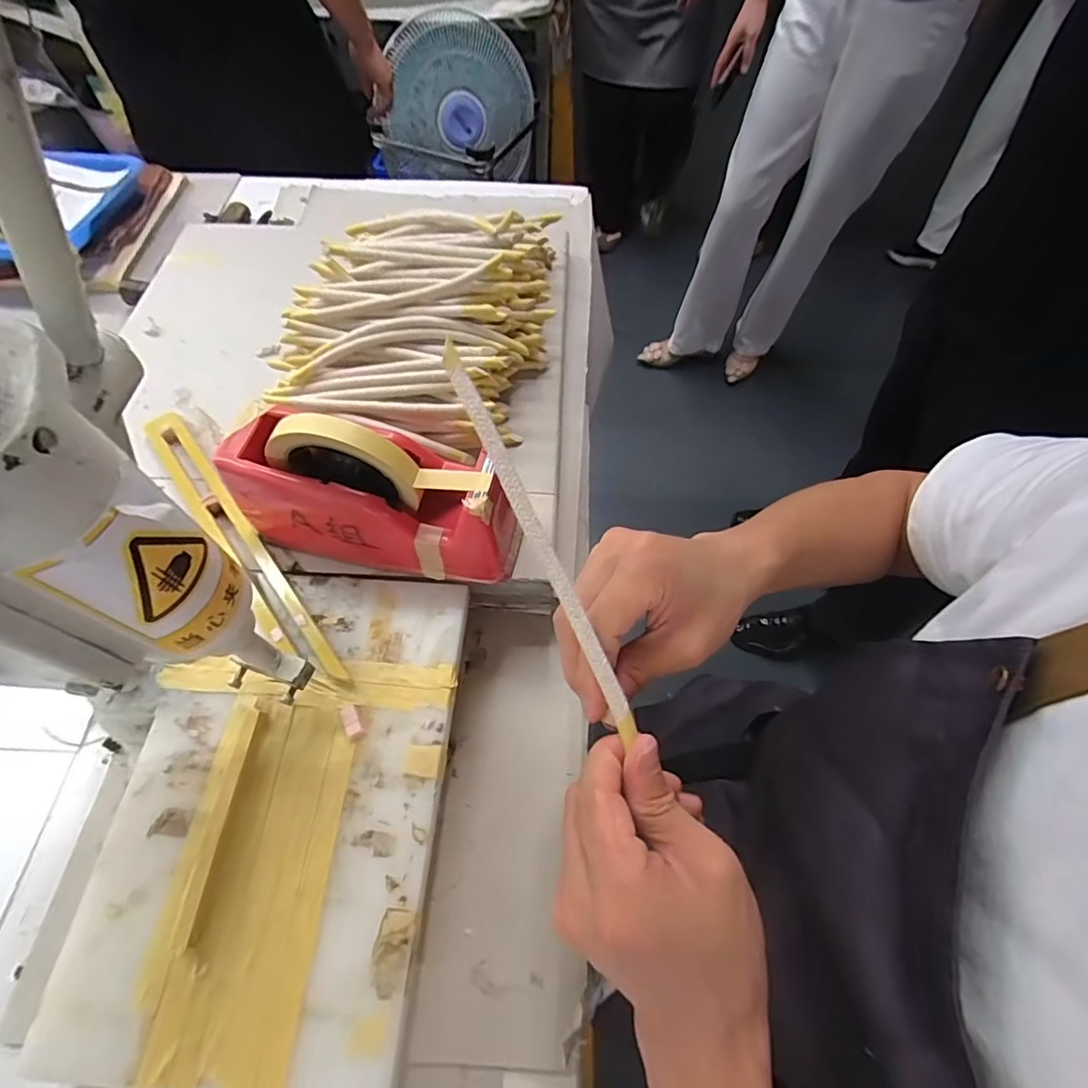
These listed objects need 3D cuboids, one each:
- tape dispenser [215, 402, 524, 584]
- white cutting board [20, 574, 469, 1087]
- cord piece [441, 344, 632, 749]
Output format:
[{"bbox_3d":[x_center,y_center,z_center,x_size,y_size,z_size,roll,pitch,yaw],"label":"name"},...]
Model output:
[{"bbox_3d":[-0.118,-0.043,0.397,0.202,0.120,0.074,10,61,4],"label":"tape dispenser"},{"bbox_3d":[-0.169,0.157,0.359,0.198,0.010,0.295,4,61,1],"label":"white cutting board"},{"bbox_3d":[-0.001,-0.002,0.258,0.011,0.007,0.194,-26,92,-15],"label":"cord piece"}]

